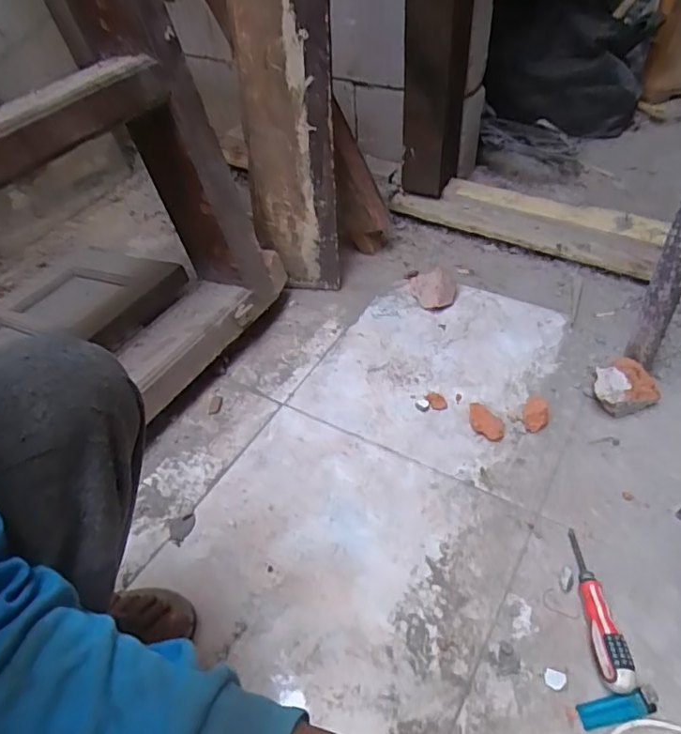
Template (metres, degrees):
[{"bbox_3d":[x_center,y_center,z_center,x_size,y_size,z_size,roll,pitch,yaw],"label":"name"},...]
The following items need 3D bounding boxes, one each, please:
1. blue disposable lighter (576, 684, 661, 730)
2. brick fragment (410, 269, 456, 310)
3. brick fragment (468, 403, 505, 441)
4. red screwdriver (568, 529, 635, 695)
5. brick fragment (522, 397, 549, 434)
[{"bbox_3d":[0.276,0.337,0.572,0.083,0.007,0.024,-11,46,-6],"label":"blue disposable lighter"},{"bbox_3d":[0.163,-0.139,1.019,0.081,0.051,0.073,3,46,8],"label":"brick fragment"},{"bbox_3d":[0.206,0.079,0.828,0.037,0.013,0.069,-27,49,-20],"label":"brick fragment"},{"bbox_3d":[0.280,0.254,0.633,0.033,0.038,0.178,0,46,5],"label":"red screwdriver"},{"bbox_3d":[0.279,0.066,0.826,0.034,0.019,0.059,11,48,15],"label":"brick fragment"}]

